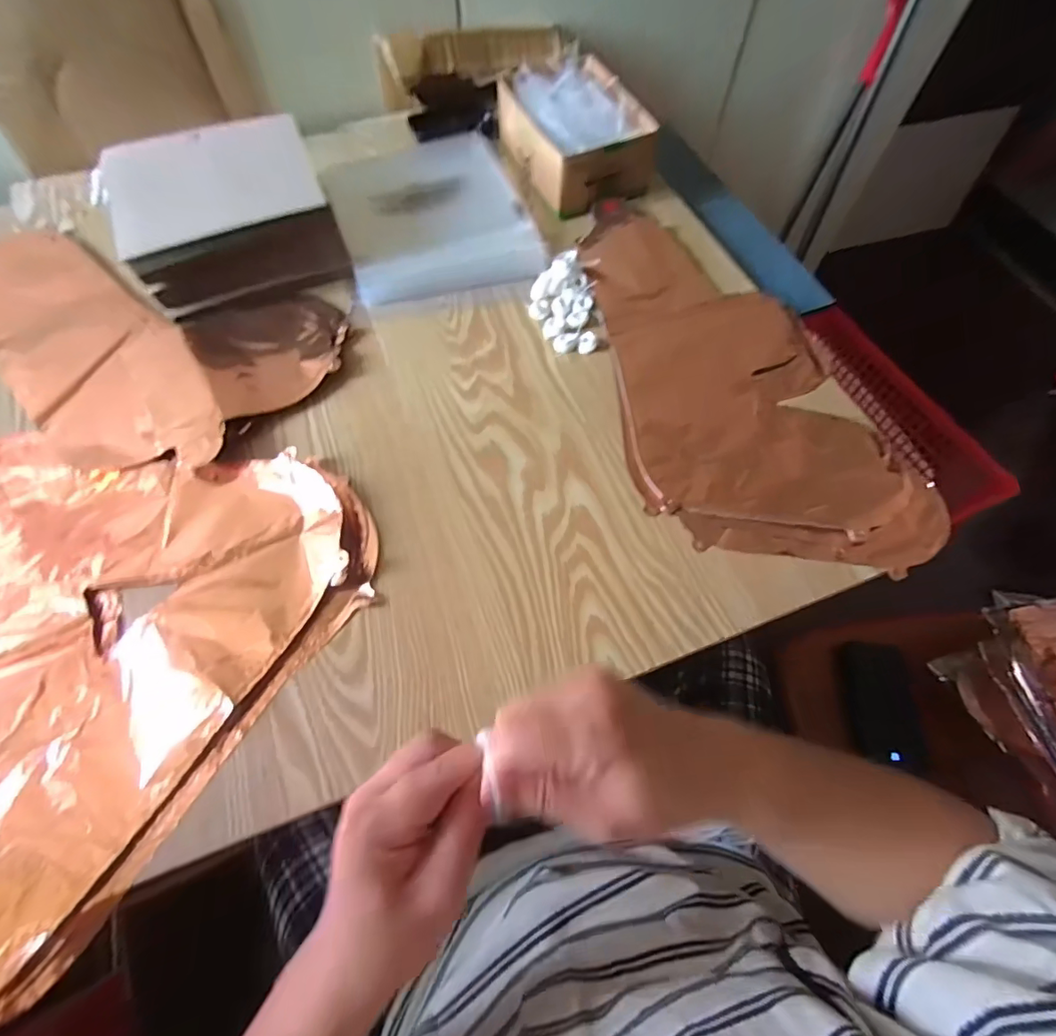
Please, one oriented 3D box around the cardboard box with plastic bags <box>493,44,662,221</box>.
[{"bbox_3d":[0.057,-0.458,0.606,0.130,0.077,0.189,-21,65,-10],"label":"cardboard box with plastic bags"}]

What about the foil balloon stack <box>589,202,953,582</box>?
[{"bbox_3d":[0.180,-0.142,0.482,0.221,0.008,0.428,-14,65,-7],"label":"foil balloon stack"}]

